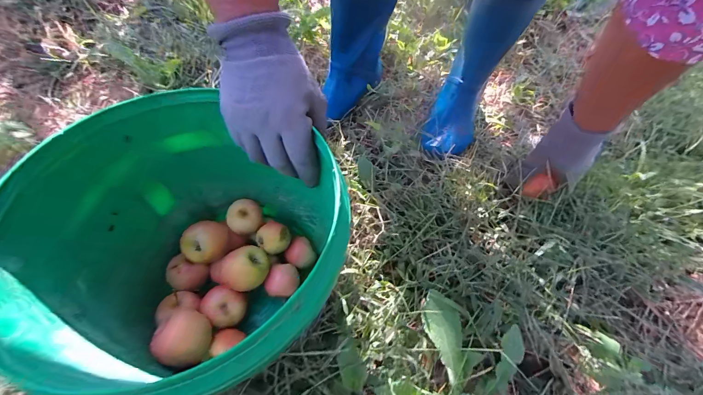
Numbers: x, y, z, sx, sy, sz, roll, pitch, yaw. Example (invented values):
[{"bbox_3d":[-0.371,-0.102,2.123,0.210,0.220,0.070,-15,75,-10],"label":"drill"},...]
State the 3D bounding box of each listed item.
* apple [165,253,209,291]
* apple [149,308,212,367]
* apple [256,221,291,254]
[{"bbox_3d":[-0.227,0.105,0.411,0.043,0.039,0.039,16,62,5],"label":"apple"},{"bbox_3d":[-0.190,0.161,0.343,0.053,0.050,0.055,1,62,-2],"label":"apple"},{"bbox_3d":[-0.109,0.061,0.427,0.043,0.034,0.039,30,65,12],"label":"apple"}]

